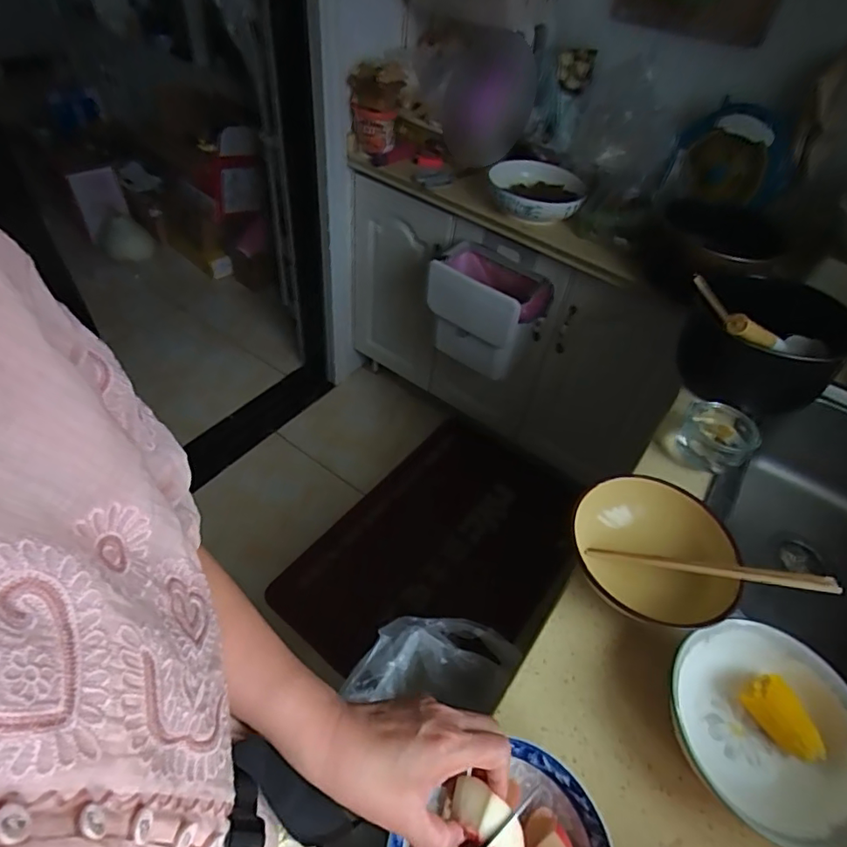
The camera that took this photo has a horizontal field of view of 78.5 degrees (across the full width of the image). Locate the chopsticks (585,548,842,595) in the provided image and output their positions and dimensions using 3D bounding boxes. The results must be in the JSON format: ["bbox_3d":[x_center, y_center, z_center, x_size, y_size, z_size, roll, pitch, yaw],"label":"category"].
[{"bbox_3d":[0.298,0.154,0.553,0.233,0.009,0.016,3,44,24],"label":"chopsticks"}]

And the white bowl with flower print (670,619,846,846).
[{"bbox_3d":[0.316,0.286,0.487,0.159,0.070,0.176,-18,53,-21],"label":"white bowl with flower print"}]

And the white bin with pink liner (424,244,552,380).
[{"bbox_3d":[0.152,-0.281,1.339,0.293,0.268,0.187,25,50,15],"label":"white bin with pink liner"}]

